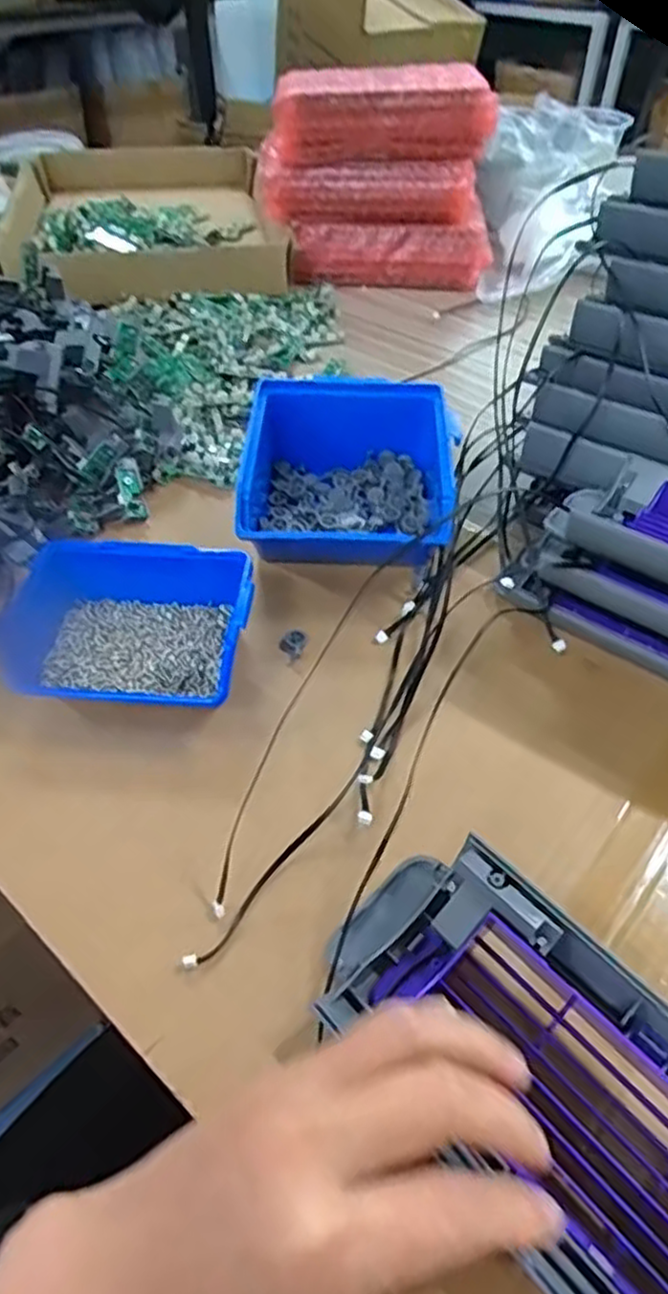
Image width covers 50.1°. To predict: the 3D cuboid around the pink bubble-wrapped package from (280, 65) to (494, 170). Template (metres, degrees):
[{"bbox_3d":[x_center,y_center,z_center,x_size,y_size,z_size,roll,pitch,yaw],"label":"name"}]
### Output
[{"bbox_3d":[0.044,-0.487,0.659,0.197,0.061,0.078,0,47,-1],"label":"pink bubble-wrapped package"}]

